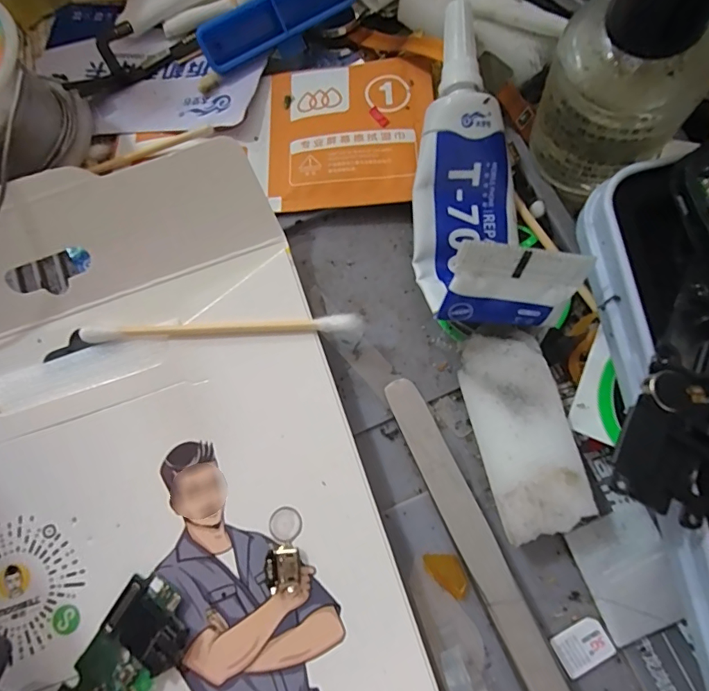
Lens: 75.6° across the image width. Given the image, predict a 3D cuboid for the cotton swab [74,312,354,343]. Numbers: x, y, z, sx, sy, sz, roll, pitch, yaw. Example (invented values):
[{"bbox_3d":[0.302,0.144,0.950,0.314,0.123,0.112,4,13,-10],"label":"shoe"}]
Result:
[{"bbox_3d":[-0.034,-0.004,0.118,0.070,0.008,0.004,-2,77,4],"label":"cotton swab"}]

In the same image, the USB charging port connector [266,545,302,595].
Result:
[{"bbox_3d":[-0.016,0.050,0.102,0.008,0.004,0.009,-8,77,2],"label":"USB charging port connector"}]

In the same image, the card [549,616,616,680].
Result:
[{"bbox_3d":[0.053,0.070,0.106,0.012,0.004,0.009,-28,73,-3],"label":"card"}]

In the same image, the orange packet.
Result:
[{"bbox_3d":[-0.002,-0.063,0.135,0.048,0.004,0.049,-4,73,7],"label":"orange packet"}]

